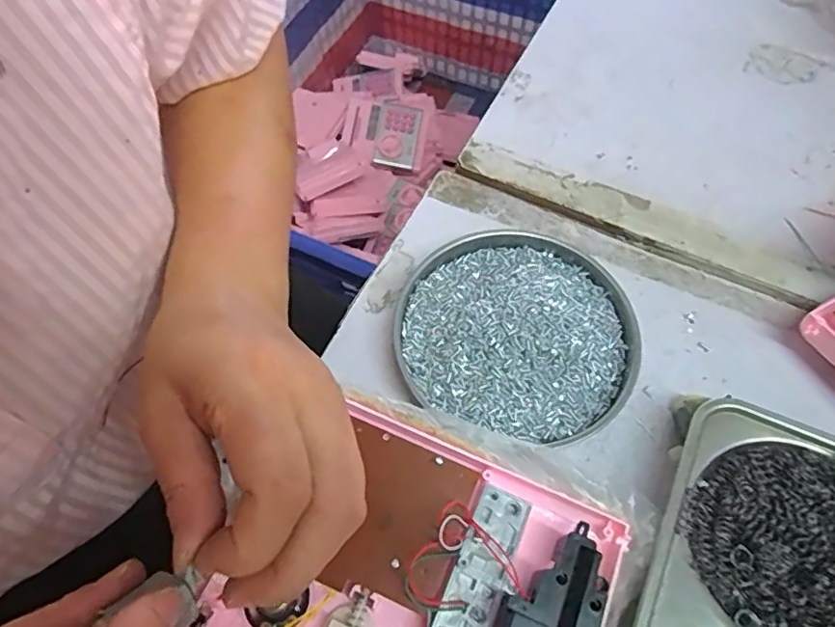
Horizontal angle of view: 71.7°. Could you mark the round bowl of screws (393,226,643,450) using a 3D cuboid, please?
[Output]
[{"bbox_3d":[0.056,0.007,0.335,0.133,0.036,0.138,-1,60,1],"label":"round bowl of screws"}]

